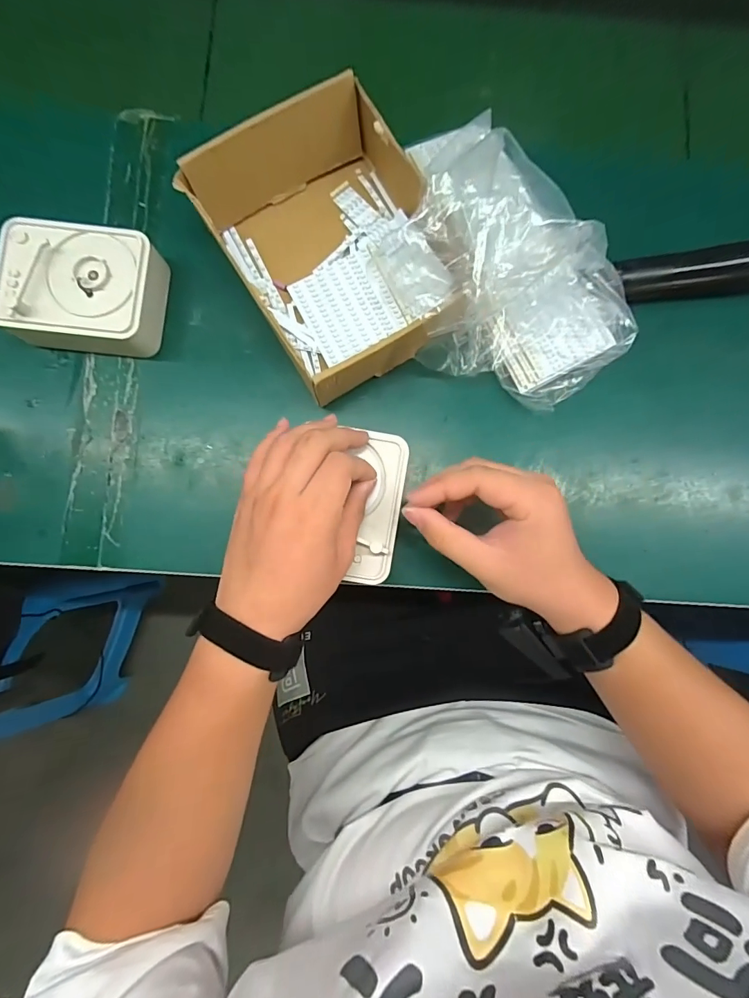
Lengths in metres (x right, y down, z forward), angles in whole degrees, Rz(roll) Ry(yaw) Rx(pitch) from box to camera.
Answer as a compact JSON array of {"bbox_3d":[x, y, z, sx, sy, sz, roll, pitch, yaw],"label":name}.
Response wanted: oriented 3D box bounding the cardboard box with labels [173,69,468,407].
[{"bbox_3d":[-0.030,-0.222,0.381,0.189,0.073,0.219,-34,85,-4],"label":"cardboard box with labels"}]

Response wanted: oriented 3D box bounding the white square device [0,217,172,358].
[{"bbox_3d":[-0.260,-0.185,0.383,0.132,0.050,0.102,8,83,0],"label":"white square device"}]

